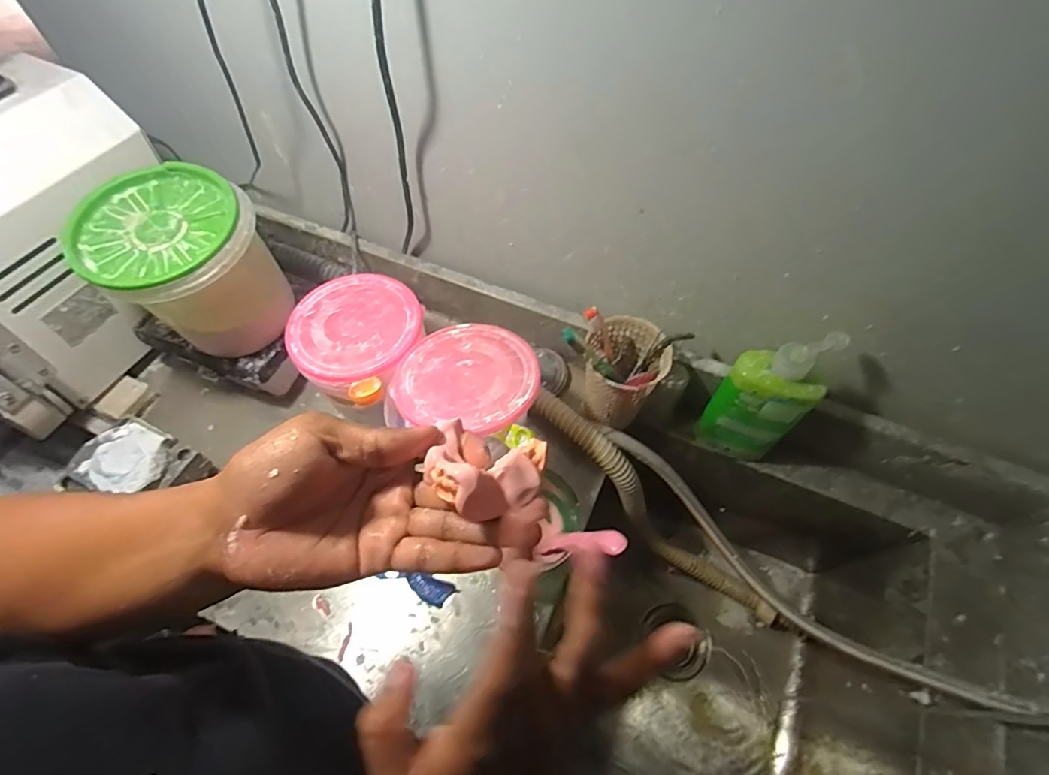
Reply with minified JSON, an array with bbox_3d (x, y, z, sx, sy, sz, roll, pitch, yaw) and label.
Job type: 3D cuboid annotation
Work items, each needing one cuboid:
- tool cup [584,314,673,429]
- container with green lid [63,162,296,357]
[{"bbox_3d":[0.125,-0.012,0.677,0.089,0.157,0.095,0,61,0],"label":"tool cup"},{"bbox_3d":[-0.392,-0.137,0.627,0.178,0.169,0.174,39,68,19],"label":"container with green lid"}]

